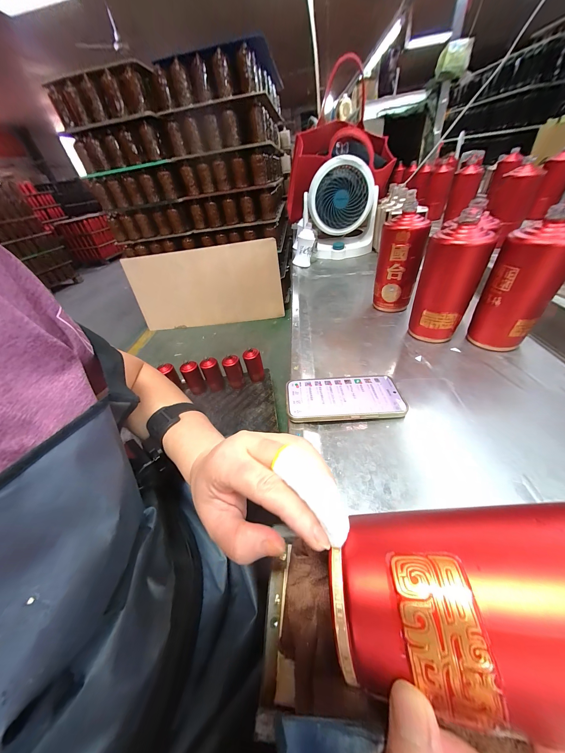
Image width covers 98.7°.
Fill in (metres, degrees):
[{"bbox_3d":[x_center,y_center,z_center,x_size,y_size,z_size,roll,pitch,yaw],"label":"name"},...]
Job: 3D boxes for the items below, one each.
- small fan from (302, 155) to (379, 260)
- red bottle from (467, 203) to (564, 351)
[{"bbox_3d":[0.199,-0.536,0.794,0.233,0.247,0.145,-9,40,0],"label":"small fan"},{"bbox_3d":[0.350,-0.125,0.363,0.066,0.183,0.067,-9,41,-3],"label":"red bottle"}]

